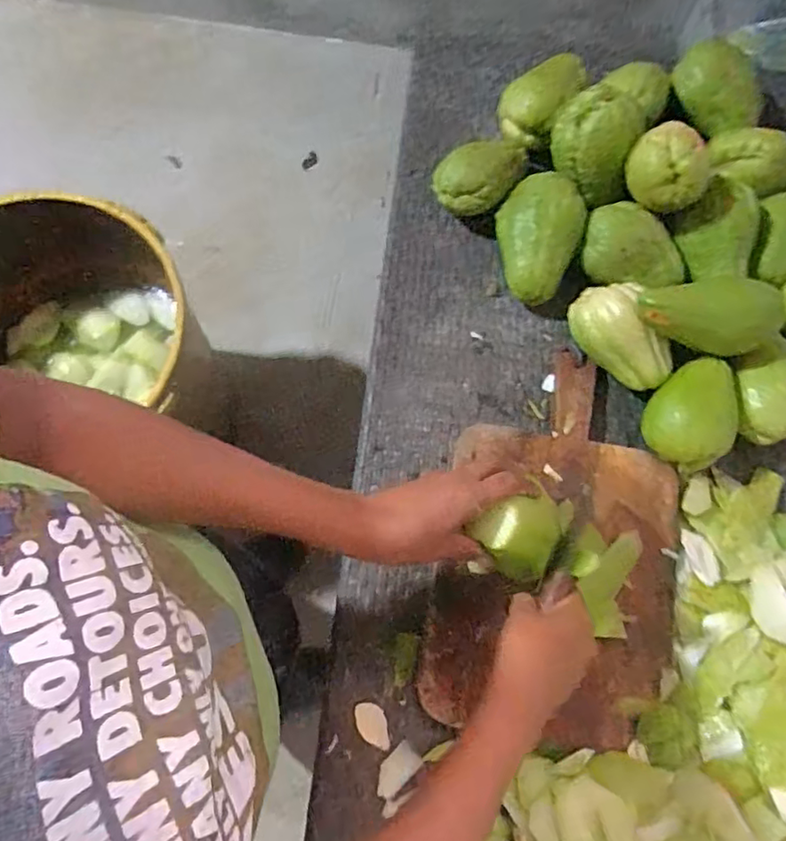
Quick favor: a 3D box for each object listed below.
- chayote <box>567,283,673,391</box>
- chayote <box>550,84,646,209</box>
[{"bbox_3d":[0.241,-0.090,0.621,0.060,0.069,0.122,-28,77,-9],"label":"chayote"},{"bbox_3d":[0.221,-0.303,0.645,0.087,0.070,0.094,9,74,1],"label":"chayote"}]

